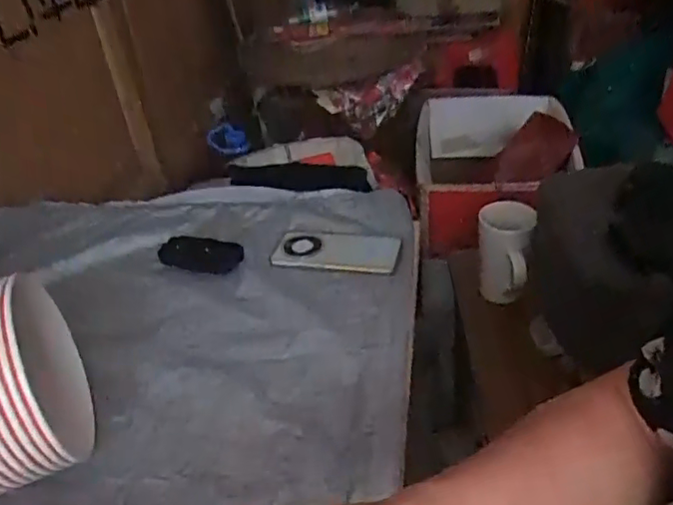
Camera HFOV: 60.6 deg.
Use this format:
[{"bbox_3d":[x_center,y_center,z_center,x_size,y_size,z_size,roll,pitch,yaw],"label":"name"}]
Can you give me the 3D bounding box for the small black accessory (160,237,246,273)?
[{"bbox_3d":[-0.182,0.001,0.778,0.104,0.029,0.059,0,35,7],"label":"small black accessory"}]

